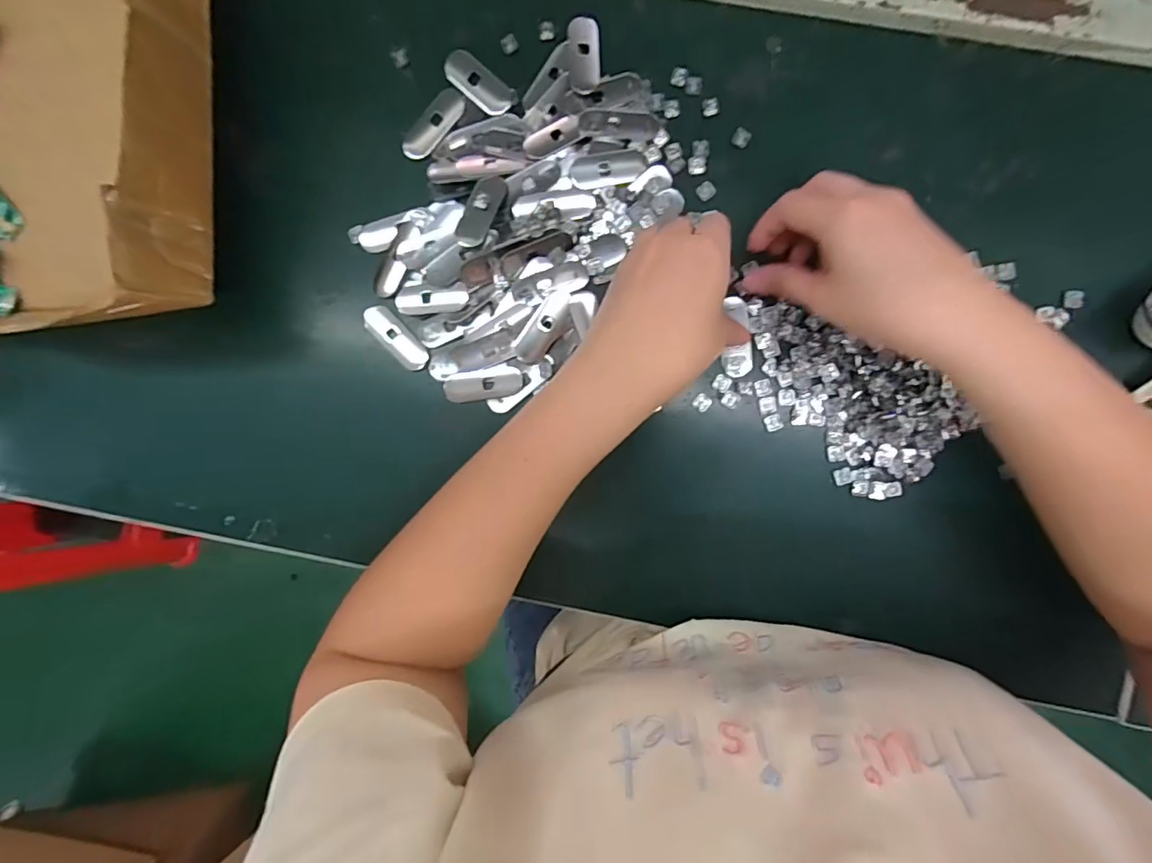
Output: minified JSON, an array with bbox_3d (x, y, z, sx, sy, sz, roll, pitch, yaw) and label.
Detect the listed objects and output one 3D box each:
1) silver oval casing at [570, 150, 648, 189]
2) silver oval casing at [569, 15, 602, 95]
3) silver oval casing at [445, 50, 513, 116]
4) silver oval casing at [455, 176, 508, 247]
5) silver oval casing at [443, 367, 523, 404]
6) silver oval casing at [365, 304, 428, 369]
[{"bbox_3d":[0.021,-0.165,0.330,0.047,0.005,0.020,-12,92,2],"label":"silver oval casing"},{"bbox_3d":[0.006,-0.240,0.336,0.020,0.004,0.048,-3,92,2],"label":"silver oval casing"},{"bbox_3d":[-0.063,-0.226,0.341,0.051,0.004,0.021,42,93,0],"label":"silver oval casing"},{"bbox_3d":[-0.059,-0.138,0.332,0.020,0.005,0.047,23,93,0],"label":"silver oval casing"},{"bbox_3d":[-0.061,-0.031,0.345,0.051,0.005,0.019,-9,92,2],"label":"silver oval casing"},{"bbox_3d":[-0.120,-0.062,0.348,0.051,0.009,0.016,45,93,-1],"label":"silver oval casing"}]

